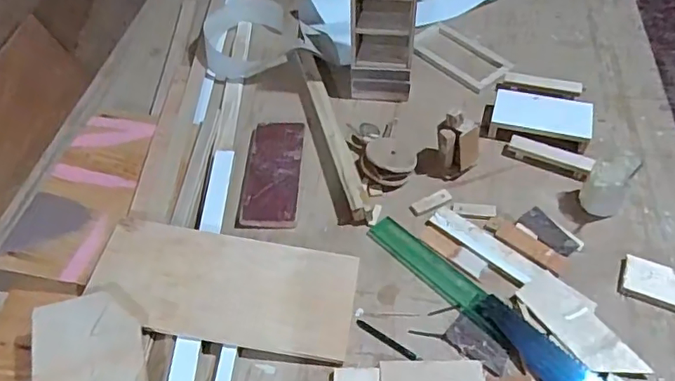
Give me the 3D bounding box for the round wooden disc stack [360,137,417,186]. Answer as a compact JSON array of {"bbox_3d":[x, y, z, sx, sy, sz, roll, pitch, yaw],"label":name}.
[{"bbox_3d":[0.084,-0.052,0.882,0.088,0.054,0.086,-2,52,3],"label":"round wooden disc stack"}]

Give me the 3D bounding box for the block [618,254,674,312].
[{"bbox_3d":[0.459,0.132,0.744,0.121,0.012,0.063,18,56,18],"label":"block"}]

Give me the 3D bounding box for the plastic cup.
[{"bbox_3d":[0.405,-0.006,0.806,0.060,0.080,0.070,26,58,22],"label":"plastic cup"}]

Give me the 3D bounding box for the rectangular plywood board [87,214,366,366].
[{"bbox_3d":[-0.159,0.134,0.761,0.361,0.011,0.155,10,57,1],"label":"rectangular plywood board"}]

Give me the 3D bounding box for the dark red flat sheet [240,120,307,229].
[{"bbox_3d":[-0.107,-0.029,0.909,0.089,0.015,0.220,0,52,4],"label":"dark red flat sheet"}]

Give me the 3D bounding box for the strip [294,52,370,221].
[{"bbox_3d":[-0.016,-0.119,0.952,0.030,0.033,0.406,-13,52,-6],"label":"strip"}]

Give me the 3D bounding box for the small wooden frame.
[{"bbox_3d":[0.246,-0.273,1.086,0.105,0.020,0.207,-33,57,-20],"label":"small wooden frame"}]

